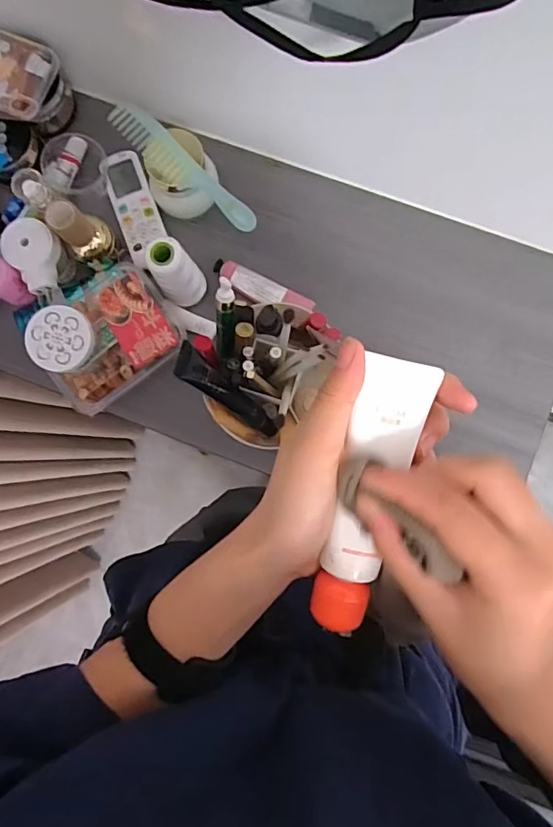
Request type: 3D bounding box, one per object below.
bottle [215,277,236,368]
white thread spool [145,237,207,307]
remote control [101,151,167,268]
[{"bbox_3d":[-0.048,-0.085,0.472,0.018,0.022,0.078,4,114,3],"label":"bottle"},{"bbox_3d":[-0.104,-0.148,0.542,0.044,0.108,0.040,0,85,2],"label":"white thread spool"},{"bbox_3d":[-0.164,-0.239,0.591,0.047,0.019,0.129,-18,85,1],"label":"remote control"}]

